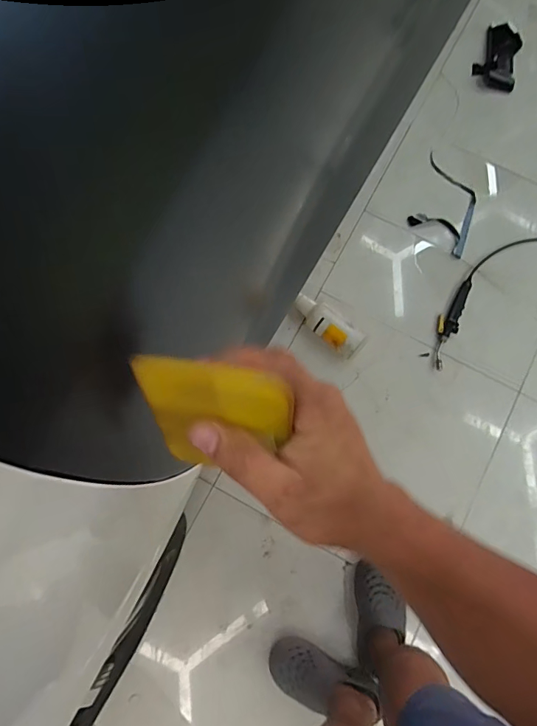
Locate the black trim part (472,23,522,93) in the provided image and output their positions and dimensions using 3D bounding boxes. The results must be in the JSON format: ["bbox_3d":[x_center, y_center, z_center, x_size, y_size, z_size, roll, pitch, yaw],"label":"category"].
[{"bbox_3d":[0.735,-0.983,1.386,0.132,0.052,0.236,17,79,4],"label":"black trim part"}]

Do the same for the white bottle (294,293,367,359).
[{"bbox_3d":[0.160,-0.108,1.166,0.081,0.080,0.220,-42,82,-7],"label":"white bottle"}]

